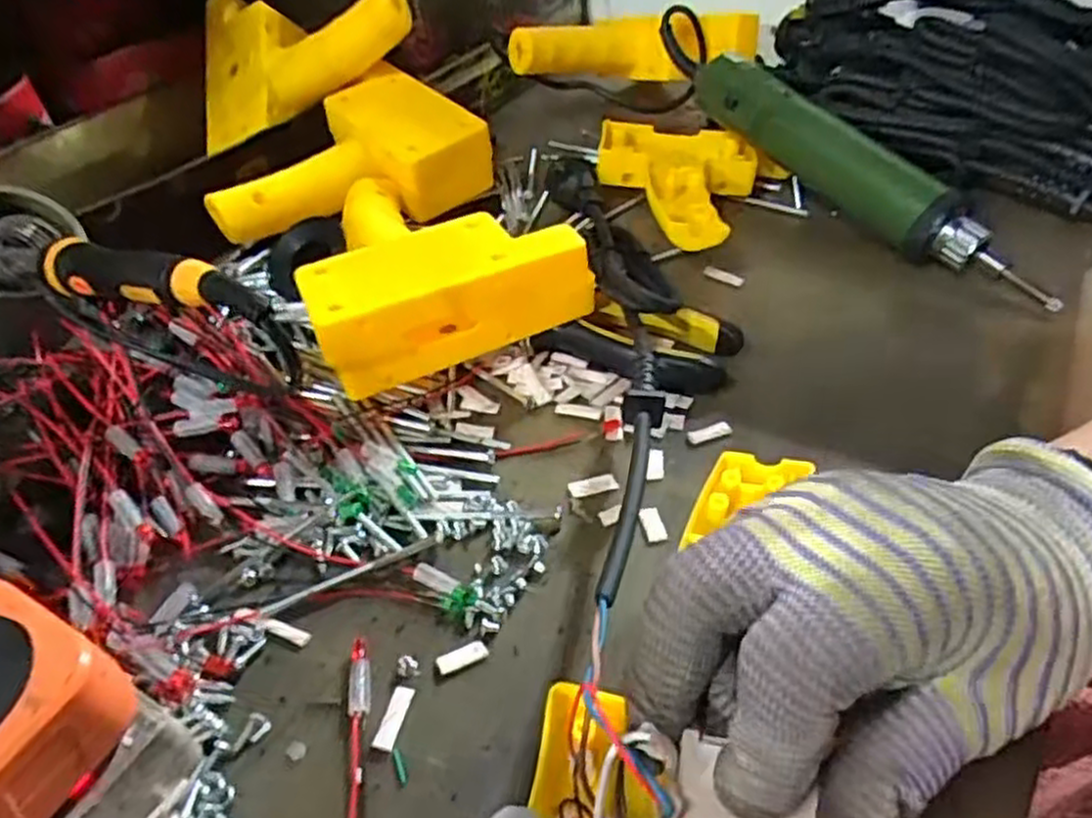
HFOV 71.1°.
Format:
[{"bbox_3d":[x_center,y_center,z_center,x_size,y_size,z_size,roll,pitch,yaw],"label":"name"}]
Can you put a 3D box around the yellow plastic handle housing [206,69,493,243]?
[{"bbox_3d":[-0.115,-0.139,0.457,0.103,0.055,0.151,29,52,29],"label":"yellow plastic handle housing"}]

